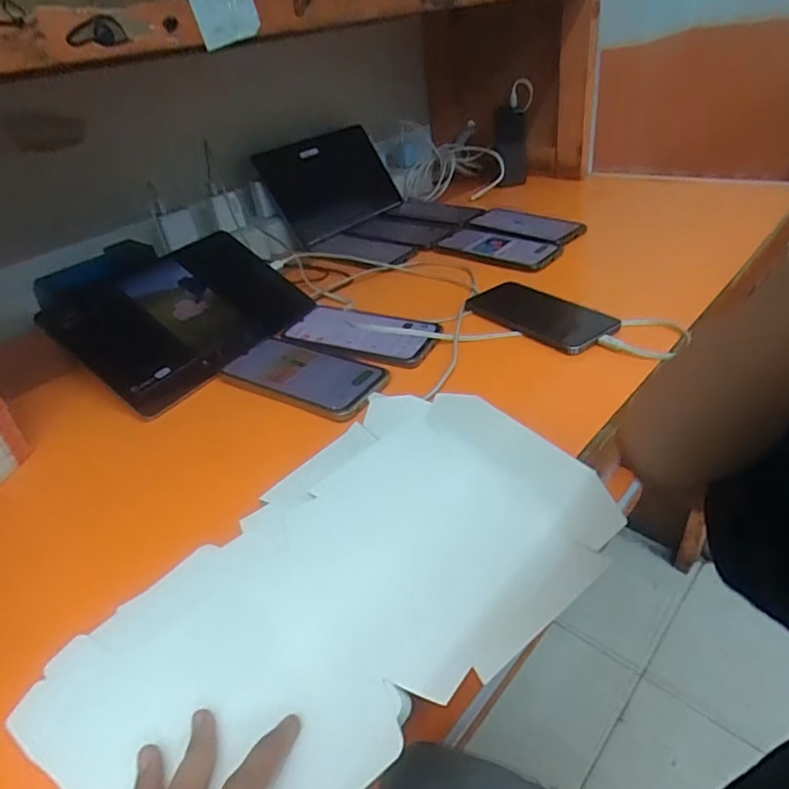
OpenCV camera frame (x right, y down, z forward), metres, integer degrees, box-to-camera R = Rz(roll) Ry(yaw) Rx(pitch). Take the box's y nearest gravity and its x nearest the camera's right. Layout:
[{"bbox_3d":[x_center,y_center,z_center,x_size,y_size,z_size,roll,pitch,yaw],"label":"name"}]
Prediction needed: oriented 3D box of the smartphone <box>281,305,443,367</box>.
[{"bbox_3d":[-0.036,-0.072,0.580,0.162,0.013,0.079,14,42,25],"label":"smartphone"}]

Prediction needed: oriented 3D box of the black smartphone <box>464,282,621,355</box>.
[{"bbox_3d":[0.156,-0.090,0.584,0.081,0.011,0.167,-28,42,-26],"label":"black smartphone"}]

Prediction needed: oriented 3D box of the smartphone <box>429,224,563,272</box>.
[{"bbox_3d":[0.142,-0.209,0.752,0.174,0.010,0.094,22,44,36],"label":"smartphone"}]

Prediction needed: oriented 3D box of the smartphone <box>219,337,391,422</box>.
[{"bbox_3d":[-0.091,-0.020,0.535,0.165,0.008,0.086,17,43,27],"label":"smartphone"}]

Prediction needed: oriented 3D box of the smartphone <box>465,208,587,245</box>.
[{"bbox_3d":[0.196,-0.258,0.802,0.171,0.013,0.084,25,46,39],"label":"smartphone"}]

